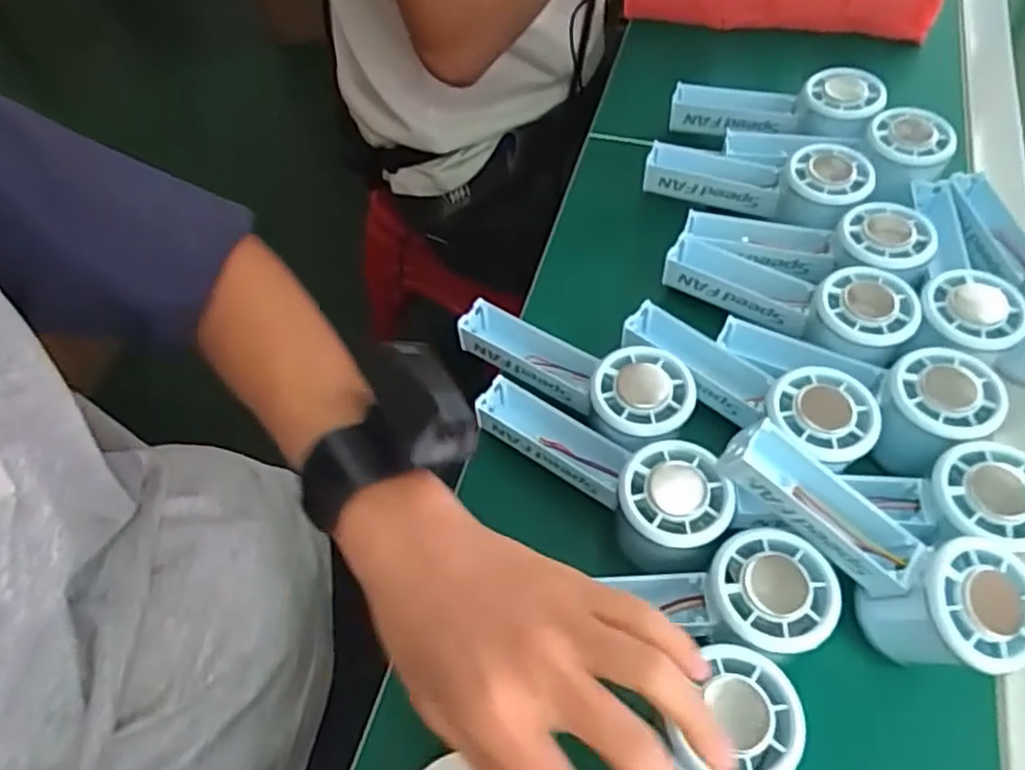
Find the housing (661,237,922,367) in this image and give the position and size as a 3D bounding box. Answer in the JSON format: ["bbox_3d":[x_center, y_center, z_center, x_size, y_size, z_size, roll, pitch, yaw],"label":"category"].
[{"bbox_3d":[0.171,-0.057,0.440,0.149,0.030,0.053,23,61,32],"label":"housing"}]

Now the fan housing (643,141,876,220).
[{"bbox_3d":[0.172,-0.147,0.498,0.152,0.039,0.059,13,58,27],"label":"fan housing"}]

